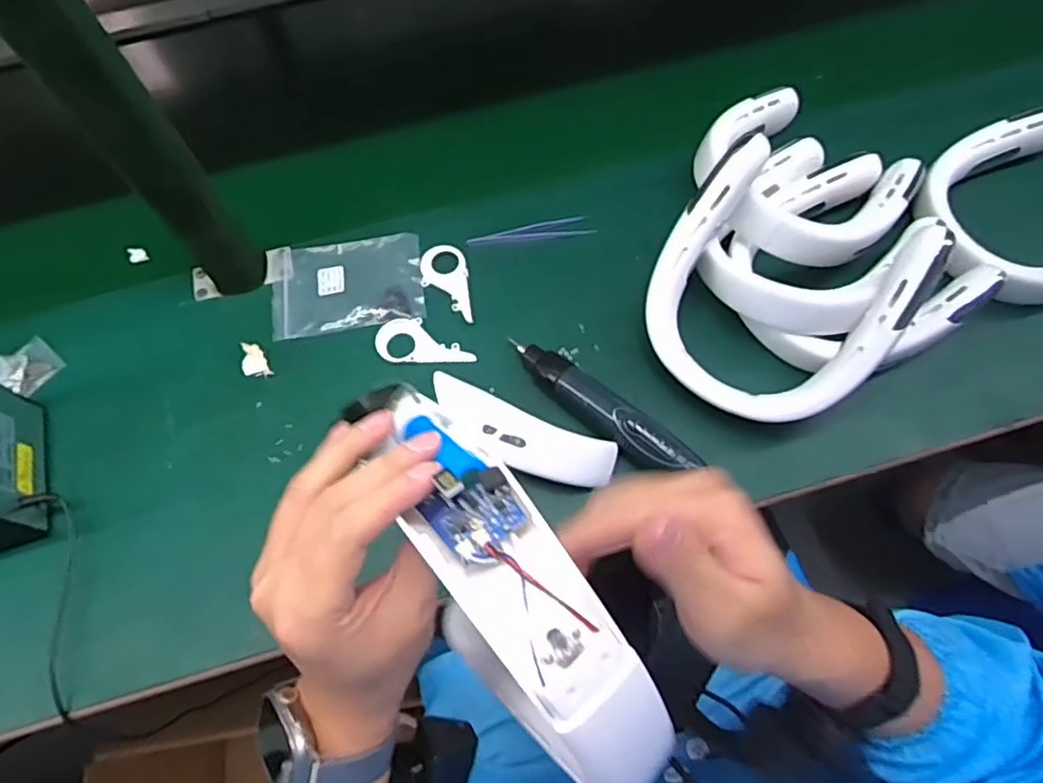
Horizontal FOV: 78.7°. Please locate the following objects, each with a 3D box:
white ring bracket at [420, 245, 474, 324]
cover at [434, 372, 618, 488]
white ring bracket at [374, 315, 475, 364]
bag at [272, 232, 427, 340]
[{"bbox_3d":[-0.075,-0.107,0.630,0.046,0.004,0.090,-8,66,-1],"label":"white ring bracket"},{"bbox_3d":[-0.007,0.038,0.547,0.174,0.038,0.055,22,69,11],"label":"cover"},{"bbox_3d":[-0.092,-0.049,0.610,0.094,0.004,0.049,-1,67,2],"label":"white ring bracket"},{"bbox_3d":[-0.175,-0.108,0.638,0.148,0.007,0.100,-10,67,-2],"label":"bag"}]

